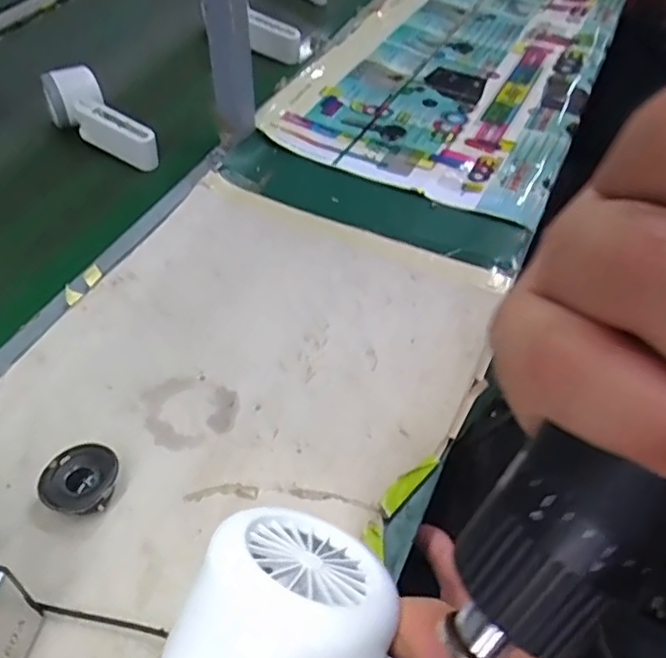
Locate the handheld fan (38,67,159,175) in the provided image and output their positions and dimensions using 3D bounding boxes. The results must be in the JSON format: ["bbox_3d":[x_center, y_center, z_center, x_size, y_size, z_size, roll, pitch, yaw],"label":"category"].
[{"bbox_3d":[-0.254,-0.233,0.695,0.154,0.054,0.055,39,57,13],"label":"handheld fan"}]

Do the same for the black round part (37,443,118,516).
[{"bbox_3d":[-0.166,0.103,0.415,0.047,0.025,0.049,1,48,-1],"label":"black round part"}]

